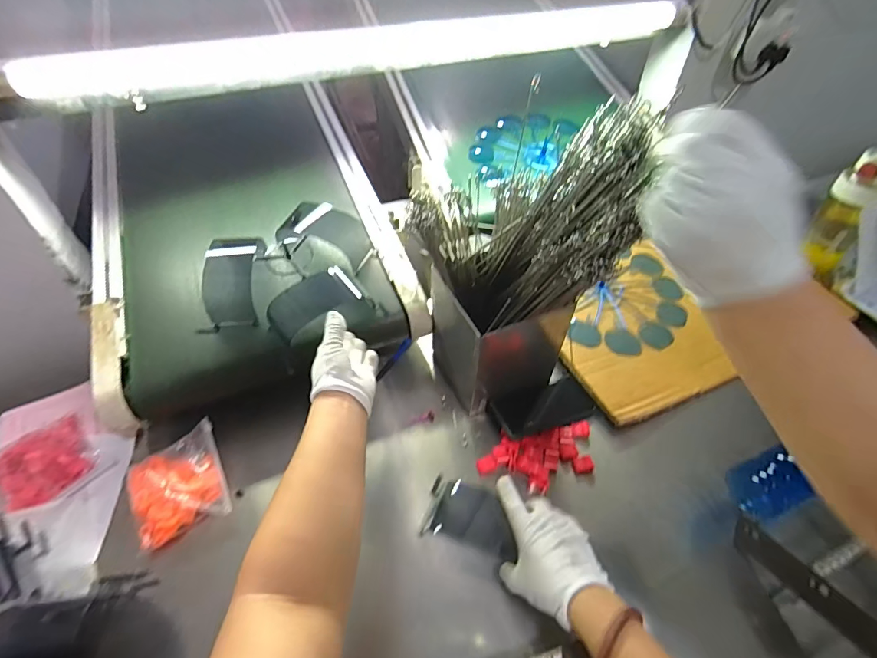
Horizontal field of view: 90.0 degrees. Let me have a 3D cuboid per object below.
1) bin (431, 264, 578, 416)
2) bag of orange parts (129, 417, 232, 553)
[{"bbox_3d":[0.099,-0.001,0.692,0.174,0.197,0.150,-17,49,-16],"label":"bin"},{"bbox_3d":[-0.363,0.216,0.613,0.119,0.037,0.133,-23,51,-20],"label":"bag of orange parts"}]

